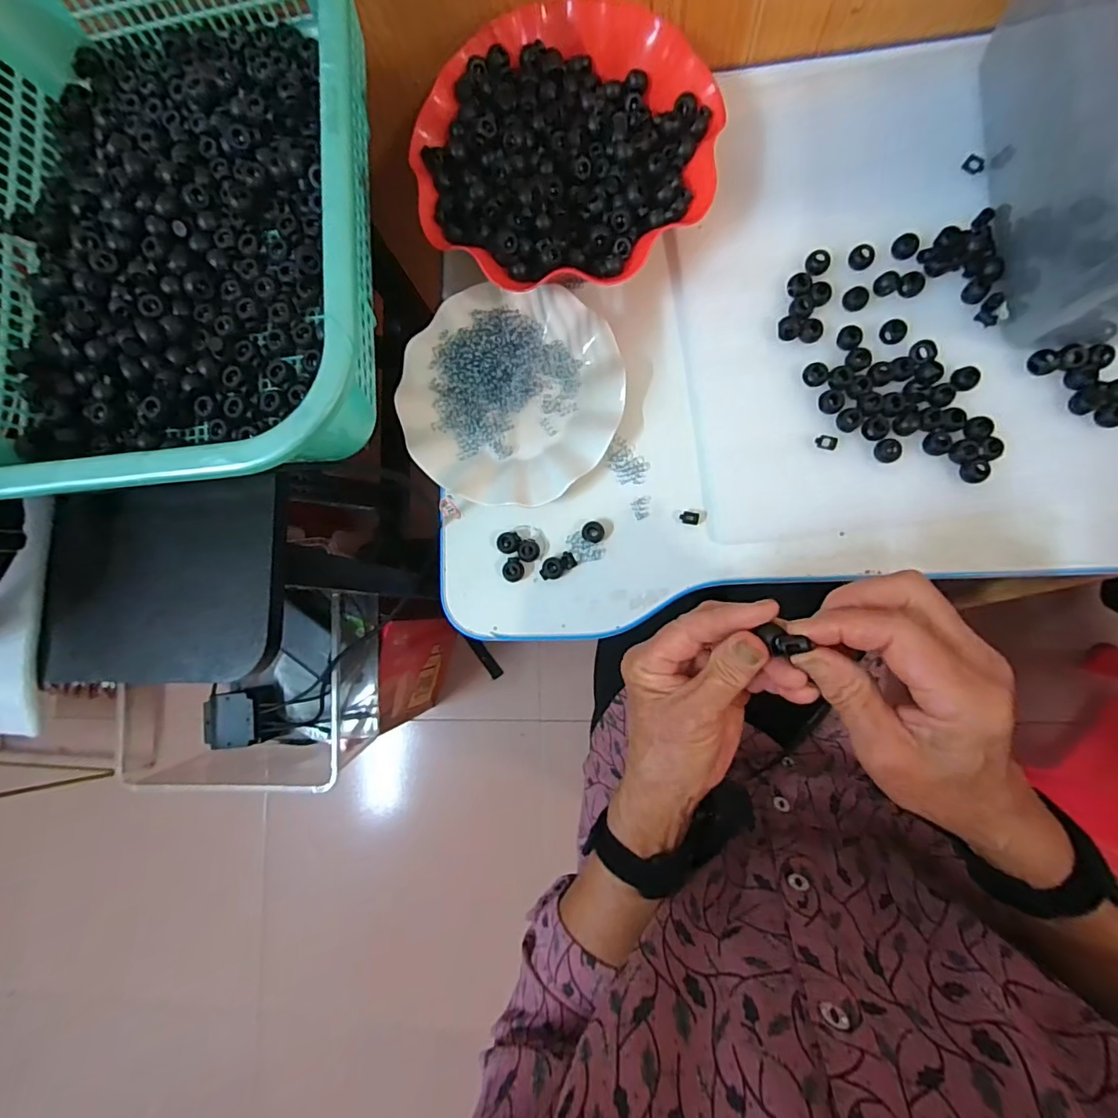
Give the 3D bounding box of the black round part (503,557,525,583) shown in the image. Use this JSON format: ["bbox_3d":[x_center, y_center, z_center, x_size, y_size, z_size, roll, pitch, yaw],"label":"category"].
[{"bbox_3d":[-0.037,0.008,0.414,0.017,0.007,0.020,13,86,8],"label":"black round part"}]

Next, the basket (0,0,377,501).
[{"bbox_3d":[-0.248,-0.222,0.309,0.289,0.090,0.381,-4,84,6],"label":"basket"}]

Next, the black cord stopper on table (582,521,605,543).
[{"bbox_3d":[0.028,-0.021,0.410,0.017,0.010,0.017,-1,85,7],"label":"black cord stopper on table"}]

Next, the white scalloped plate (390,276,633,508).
[{"bbox_3d":[-0.038,-0.134,0.420,0.173,0.022,0.176,-1,85,7],"label":"white scalloped plate"}]

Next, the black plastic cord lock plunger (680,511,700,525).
[{"bbox_3d":[0.103,-0.033,0.403,0.014,0.005,0.011,13,86,8],"label":"black plastic cord lock plunger"}]

